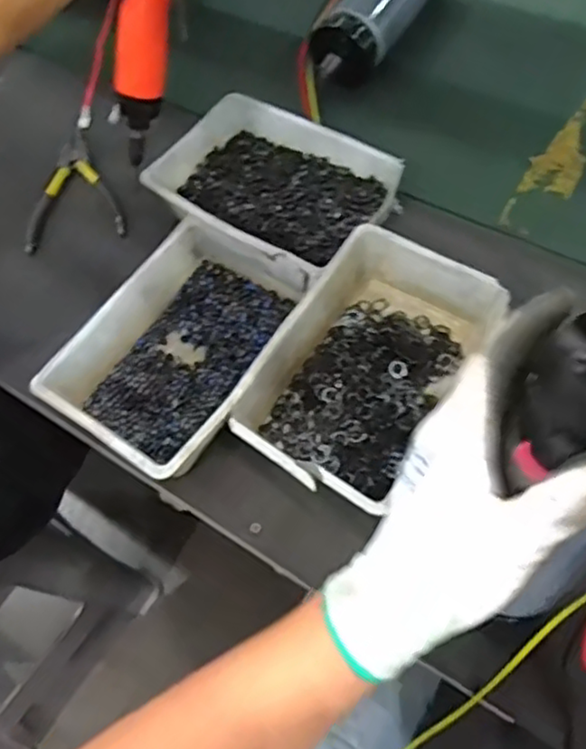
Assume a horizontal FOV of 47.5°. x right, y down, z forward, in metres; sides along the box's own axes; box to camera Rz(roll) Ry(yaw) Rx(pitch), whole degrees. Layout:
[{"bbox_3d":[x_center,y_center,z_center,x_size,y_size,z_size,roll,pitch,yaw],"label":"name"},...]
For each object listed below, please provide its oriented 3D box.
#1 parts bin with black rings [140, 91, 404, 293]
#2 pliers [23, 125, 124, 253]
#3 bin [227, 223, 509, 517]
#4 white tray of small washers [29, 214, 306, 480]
[{"bbox_3d":[-0.019,-0.170,0.609,0.202,0.045,0.156,31,68,19],"label":"parts bin with black rings"},{"bbox_3d":[-0.222,-0.188,0.677,0.097,0.025,0.148,-11,61,-2],"label":"pliers"},{"bbox_3d":[0.058,-0.003,0.509,0.138,0.055,0.211,30,67,18],"label":"bin"},{"bbox_3d":[-0.087,-0.021,0.537,0.146,0.055,0.202,30,67,18],"label":"white tray of small washers"}]

